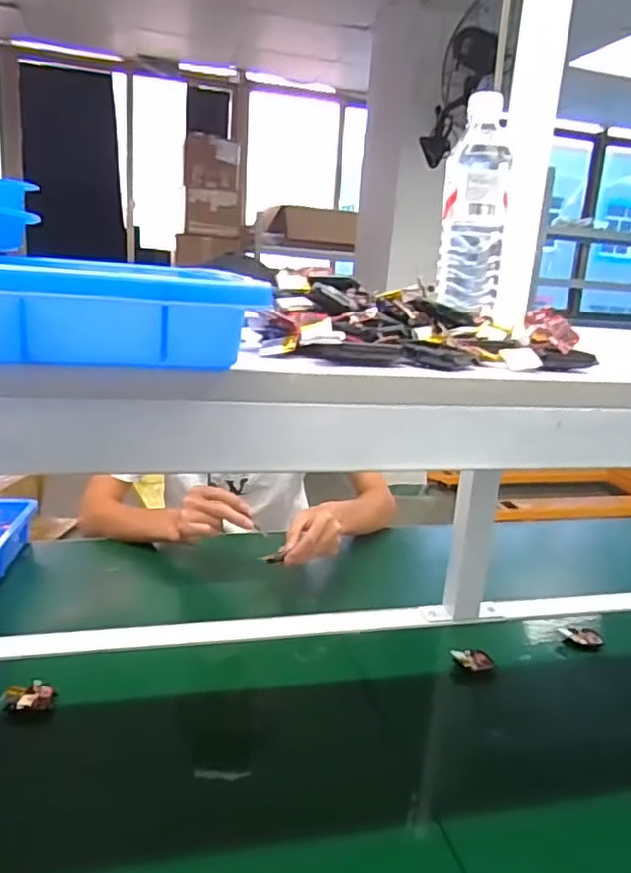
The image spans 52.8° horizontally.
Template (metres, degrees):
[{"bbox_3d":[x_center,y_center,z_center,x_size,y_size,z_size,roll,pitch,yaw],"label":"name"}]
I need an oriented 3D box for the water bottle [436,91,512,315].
[{"bbox_3d":[0.161,-0.230,0.635,0.067,0.198,0.070,8,16,10],"label":"water bottle"}]

